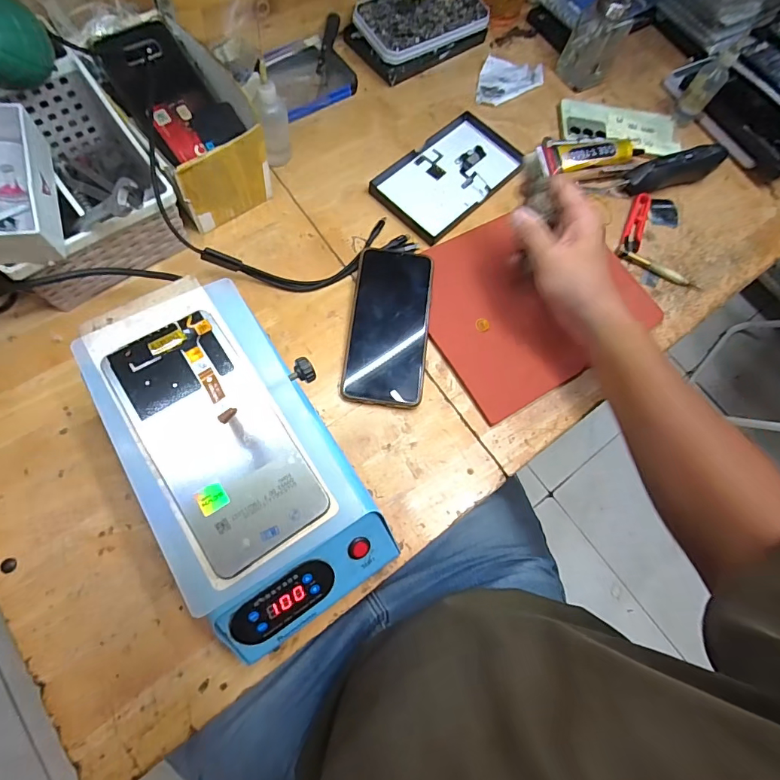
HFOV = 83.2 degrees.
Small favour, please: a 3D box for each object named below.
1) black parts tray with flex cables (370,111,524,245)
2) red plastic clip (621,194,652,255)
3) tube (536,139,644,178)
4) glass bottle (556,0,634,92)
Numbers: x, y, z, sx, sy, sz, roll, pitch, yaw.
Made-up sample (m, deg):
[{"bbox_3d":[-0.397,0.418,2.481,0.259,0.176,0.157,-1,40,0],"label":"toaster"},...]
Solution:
[{"bbox_3d":[0.074,-0.258,0.521,0.101,0.017,0.185,43,71,8],"label":"black parts tray with flex cables"},{"bbox_3d":[0.300,-0.201,0.530,0.023,0.015,0.086,24,70,1],"label":"red plastic clip"},{"bbox_3d":[0.251,-0.294,0.543,0.135,0.019,0.036,-11,70,-6],"label":"tube"},{"bbox_3d":[0.275,-0.469,0.572,0.059,0.119,0.055,-25,77,-13],"label":"glass bottle"}]

